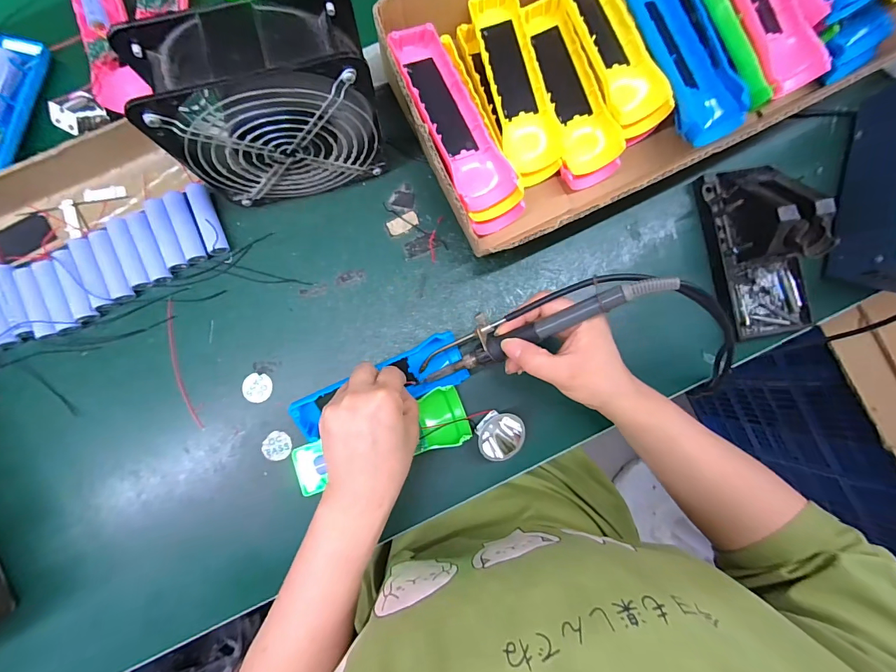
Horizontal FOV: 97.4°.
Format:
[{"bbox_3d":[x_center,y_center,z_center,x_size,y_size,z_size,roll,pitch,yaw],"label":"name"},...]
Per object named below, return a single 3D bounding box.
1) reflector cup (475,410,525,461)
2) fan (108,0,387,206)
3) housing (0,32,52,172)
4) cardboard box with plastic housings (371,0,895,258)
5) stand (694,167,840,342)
[{"bbox_3d":[0.046,0.087,0.351,0.043,0.031,0.033,-33,88,-3],"label":"reflector cup"},{"bbox_3d":[-0.128,-0.168,0.305,0.142,0.150,0.061,-16,88,-2],"label":"fan"},{"bbox_3d":[-0.423,-0.212,0.367,0.050,0.029,0.158,11,87,-1],"label":"housing"},{"bbox_3d":[0.166,-0.253,0.339,0.421,0.109,0.230,-26,88,-3],"label":"cardboard box with plastic housings"},{"bbox_3d":[0.287,-0.079,0.348,0.070,0.076,0.153,-11,87,-2],"label":"stand"}]

